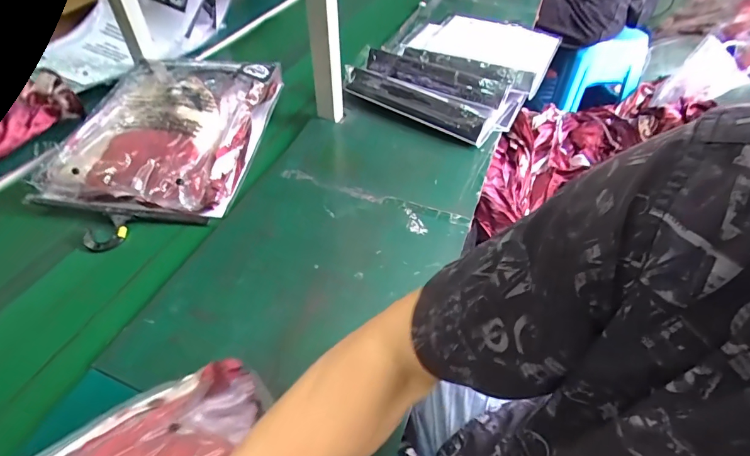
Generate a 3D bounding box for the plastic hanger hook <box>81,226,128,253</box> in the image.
[{"bbox_3d":[-0.391,0.017,0.587,0.056,0.015,0.038,-7,48,-9],"label":"plastic hanger hook"}]

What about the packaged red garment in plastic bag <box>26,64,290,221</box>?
[{"bbox_3d":[-0.359,-0.178,0.720,0.293,0.070,0.419,5,47,3],"label":"packaged red garment in plastic bag"}]

